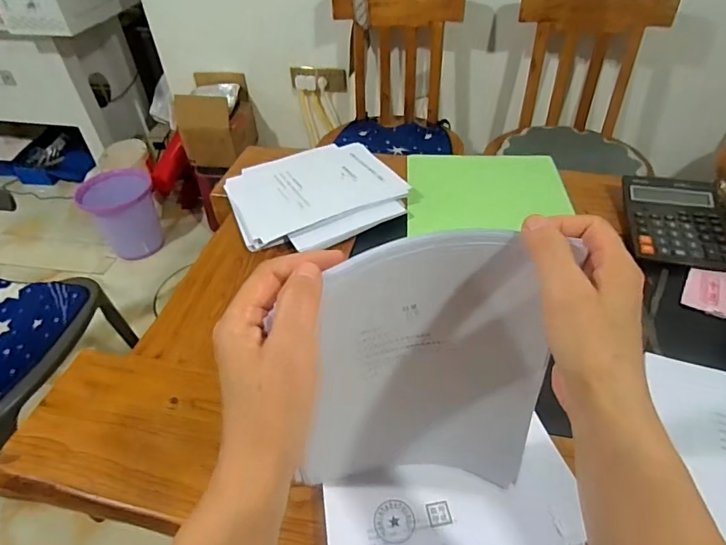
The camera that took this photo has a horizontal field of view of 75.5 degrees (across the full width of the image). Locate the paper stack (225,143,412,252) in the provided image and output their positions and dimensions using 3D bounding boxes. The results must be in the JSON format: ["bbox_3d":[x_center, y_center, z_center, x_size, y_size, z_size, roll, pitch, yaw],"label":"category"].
[{"bbox_3d":[-0.086,-0.152,0.888,0.312,0.021,0.292,-20,46,-18],"label":"paper stack"}]

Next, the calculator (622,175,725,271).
[{"bbox_3d":[0.537,-0.092,0.800,0.153,0.034,0.209,9,44,12],"label":"calculator"}]

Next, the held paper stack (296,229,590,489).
[{"bbox_3d":[0.048,0.095,0.388,0.198,0.302,0.022,-4,43,-2],"label":"held paper stack"}]

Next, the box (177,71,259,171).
[{"bbox_3d":[-0.539,-0.566,1.752,0.230,0.248,0.247,1,43,4],"label":"box"}]

